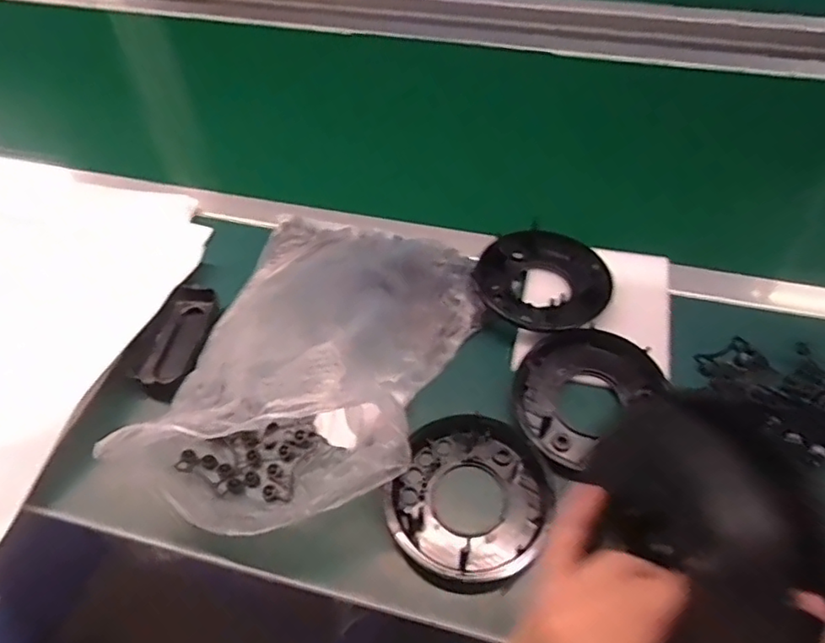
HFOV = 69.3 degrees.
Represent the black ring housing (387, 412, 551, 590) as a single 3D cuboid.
[{"bbox_3d":[0.046,0.139,0.472,0.121,0.022,0.128,-1,53,1],"label":"black ring housing"}]

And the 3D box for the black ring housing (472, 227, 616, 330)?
[{"bbox_3d":[0.128,-0.044,0.590,0.122,0.018,0.127,-37,60,-23],"label":"black ring housing"}]

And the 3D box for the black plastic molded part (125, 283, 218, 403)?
[{"bbox_3d":[-0.225,0.016,0.570,0.062,0.017,0.115,15,55,13],"label":"black plastic molded part"}]

